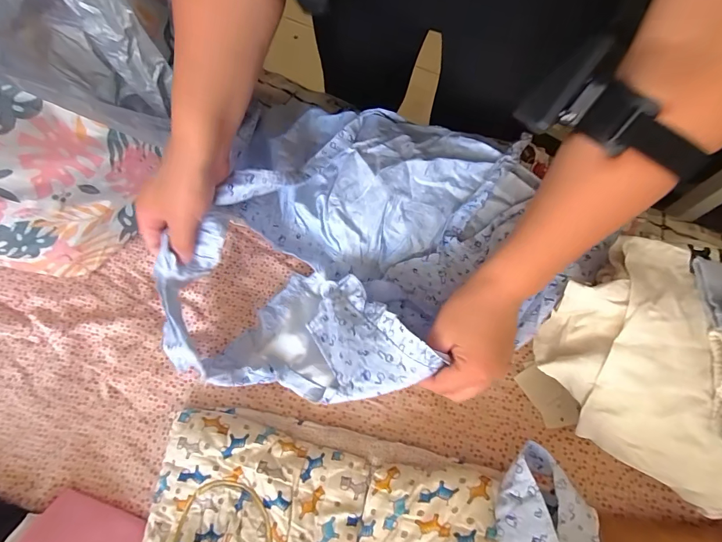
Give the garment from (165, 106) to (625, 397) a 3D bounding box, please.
[{"bbox_3d":[-0.001,-0.040,0.401,0.358,0.109,0.323,2,66,2],"label":"garment"}]

